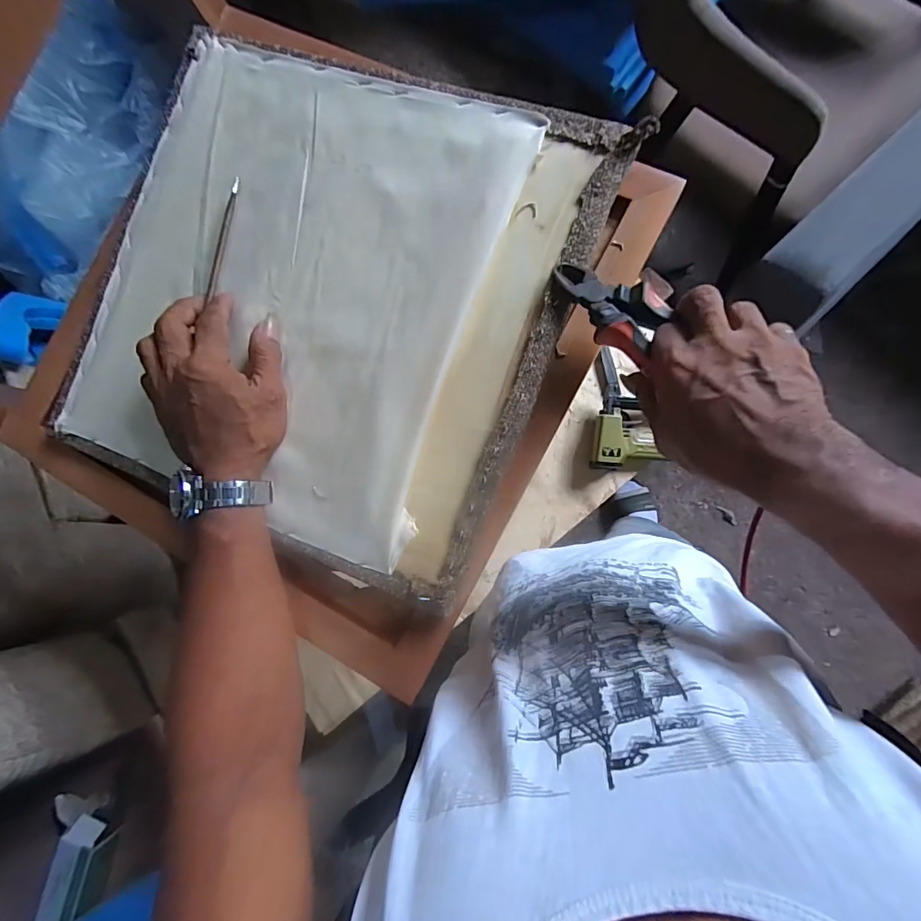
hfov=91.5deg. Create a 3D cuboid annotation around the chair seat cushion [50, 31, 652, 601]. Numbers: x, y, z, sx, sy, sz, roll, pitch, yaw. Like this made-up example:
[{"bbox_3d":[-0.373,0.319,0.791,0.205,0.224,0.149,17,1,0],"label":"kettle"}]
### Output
[{"bbox_3d":[-0.120,-0.136,0.373,0.388,0.022,0.391,24,89,9],"label":"chair seat cushion"}]

